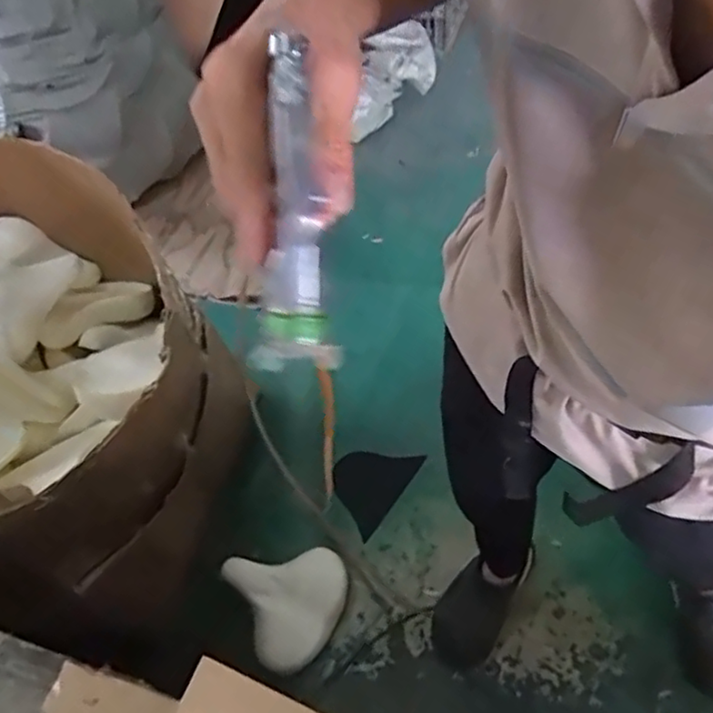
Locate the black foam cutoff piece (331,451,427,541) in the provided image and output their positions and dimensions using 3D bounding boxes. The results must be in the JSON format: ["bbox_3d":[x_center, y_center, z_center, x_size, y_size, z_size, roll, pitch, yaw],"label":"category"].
[{"bbox_3d":[0.026,0.271,1.429,0.148,0.007,0.205,32,63,17],"label":"black foam cutoff piece"}]

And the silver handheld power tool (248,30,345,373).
[{"bbox_3d":[-0.026,-0.061,0.279,0.035,0.136,0.030,3,17,6],"label":"silver handheld power tool"}]

